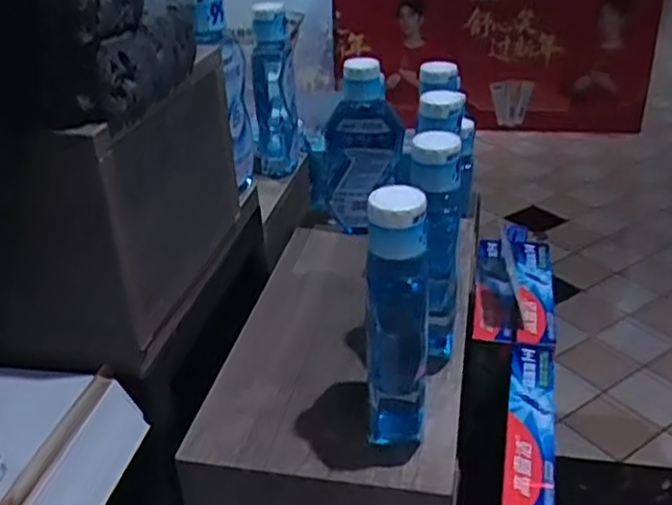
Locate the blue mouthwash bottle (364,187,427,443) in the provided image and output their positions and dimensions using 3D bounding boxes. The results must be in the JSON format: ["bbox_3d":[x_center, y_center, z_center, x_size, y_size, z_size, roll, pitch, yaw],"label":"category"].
[{"bbox_3d":[0.041,0.051,0.470,0.041,0.190,0.039,1,30,7],"label":"blue mouthwash bottle"}]

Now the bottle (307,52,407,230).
[{"bbox_3d":[0.020,-0.118,0.754,0.096,0.185,0.057,-4,30,-2],"label":"bottle"}]

